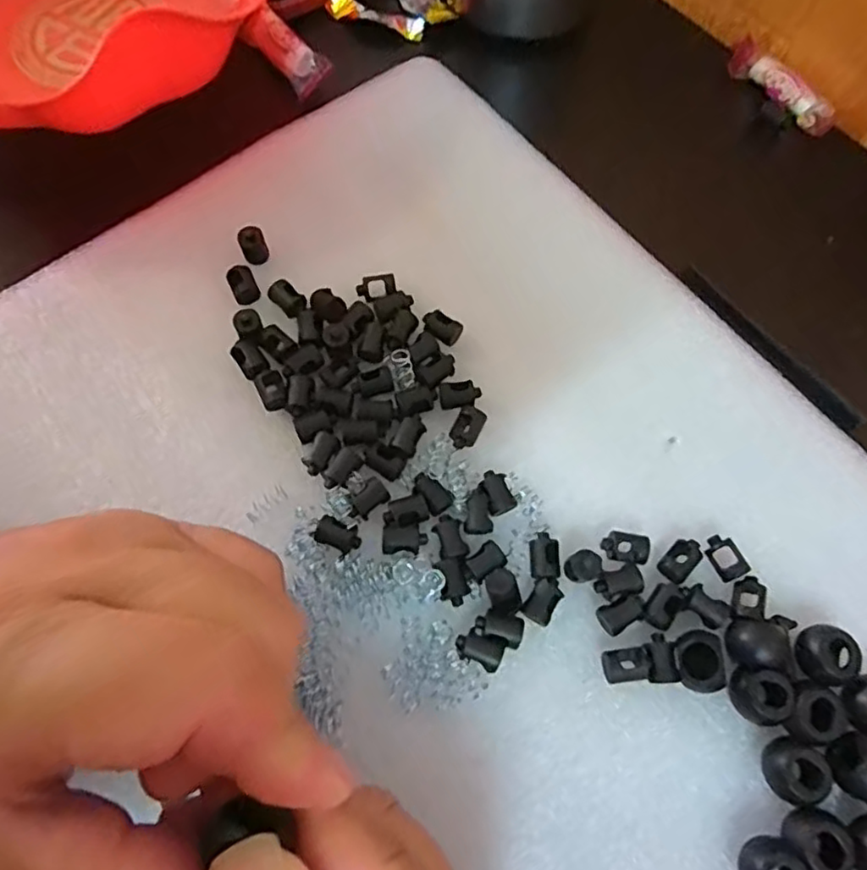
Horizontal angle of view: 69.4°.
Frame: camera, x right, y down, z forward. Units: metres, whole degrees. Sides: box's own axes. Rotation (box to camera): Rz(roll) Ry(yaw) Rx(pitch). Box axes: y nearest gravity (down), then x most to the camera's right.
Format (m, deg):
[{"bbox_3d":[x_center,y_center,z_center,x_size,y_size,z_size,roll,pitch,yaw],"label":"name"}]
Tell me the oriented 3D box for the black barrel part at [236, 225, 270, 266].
[{"bbox_3d":[-0.069,-0.073,0.240,0.009,0.012,0.008,-21,74,-8],"label":"black barrel part"}]

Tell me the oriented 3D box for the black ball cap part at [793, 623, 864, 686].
[{"bbox_3d":[0.123,0.069,0.197,0.017,0.012,0.016,0,72,-2],"label":"black ball cap part"}]

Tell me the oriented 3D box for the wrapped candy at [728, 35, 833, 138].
[{"bbox_3d":[0.161,-0.163,0.292,0.019,0.013,0.062,-29,76,-10],"label":"wrapped candy"}]

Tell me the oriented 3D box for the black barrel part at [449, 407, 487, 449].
[{"bbox_3d":[0.012,-0.002,0.220,0.009,0.005,0.015,28,74,7],"label":"black barrel part"}]

